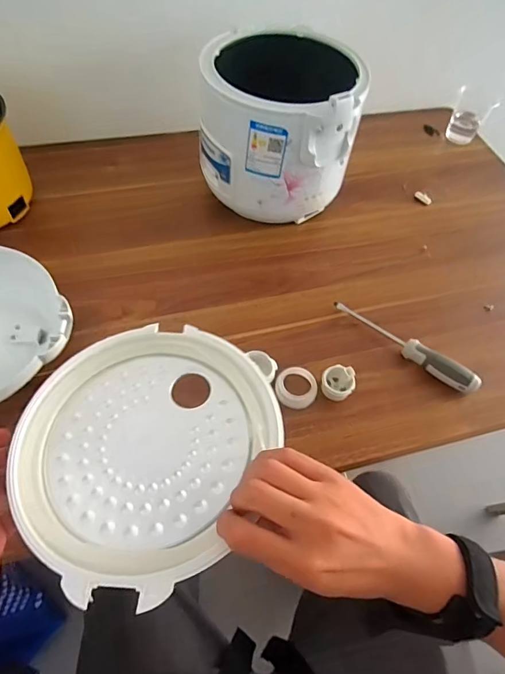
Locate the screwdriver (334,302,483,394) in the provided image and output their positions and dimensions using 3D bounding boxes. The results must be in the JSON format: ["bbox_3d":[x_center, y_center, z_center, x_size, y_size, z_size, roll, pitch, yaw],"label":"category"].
[{"bbox_3d":[0.180,0.007,0.499,0.183,0.025,0.025,39,64,21],"label":"screwdriver"}]

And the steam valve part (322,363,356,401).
[{"bbox_3d":[0.094,0.050,0.461,0.036,0.031,0.029,23,60,13],"label":"steam valve part"}]

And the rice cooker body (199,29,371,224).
[{"bbox_3d":[0.038,-0.290,0.587,0.189,0.188,0.226,6,57,2],"label":"rice cooker body"}]

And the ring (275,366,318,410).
[{"bbox_3d":[0.049,0.057,0.466,0.046,0.017,0.046,1,57,-1],"label":"ring"}]

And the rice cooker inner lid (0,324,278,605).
[{"bbox_3d":[-0.083,0.075,0.328,0.192,0.020,0.195,40,64,21],"label":"rice cooker inner lid"}]

